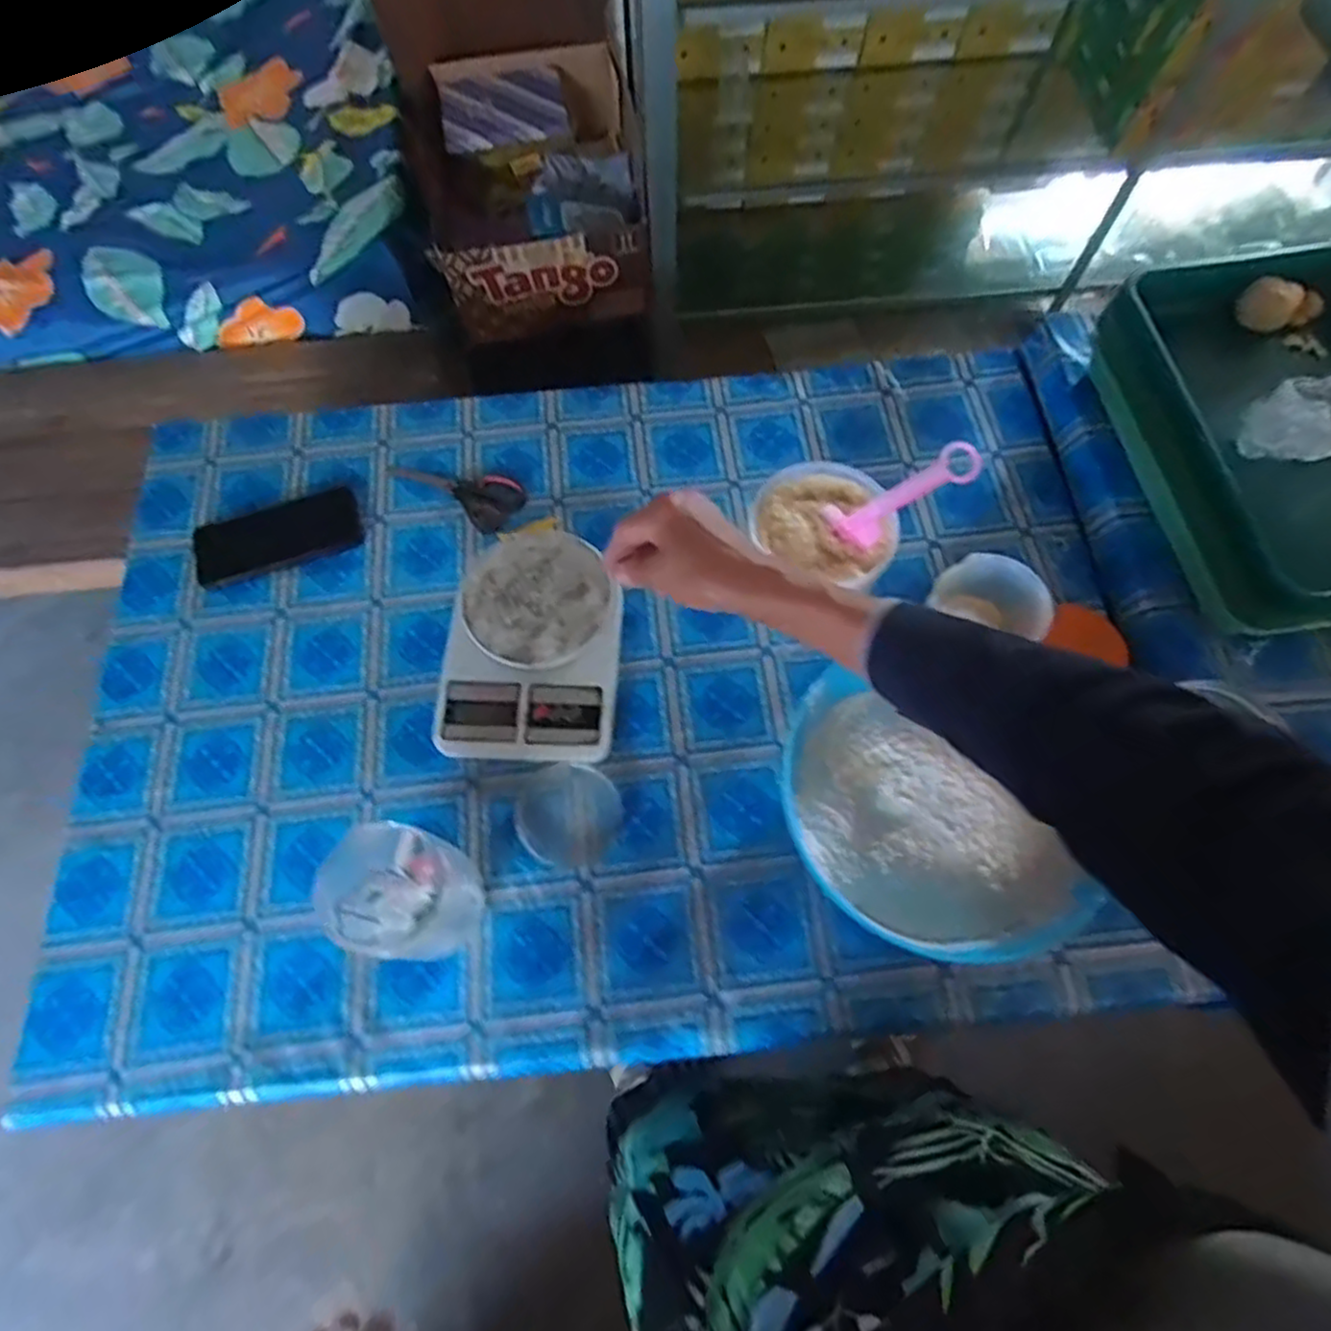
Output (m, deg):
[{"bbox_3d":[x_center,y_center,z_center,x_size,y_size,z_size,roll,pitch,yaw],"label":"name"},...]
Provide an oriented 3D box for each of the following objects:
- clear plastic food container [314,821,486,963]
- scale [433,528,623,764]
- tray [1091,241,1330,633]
[{"bbox_3d":[-0.199,0.179,0.556,0.095,0.121,0.087,0,69,1],"label":"clear plastic food container"},{"bbox_3d":[-0.126,-0.023,0.678,0.162,0.038,0.225,1,69,1],"label":"scale"},{"bbox_3d":[0.586,-0.202,0.643,0.273,0.089,0.364,-9,69,-2],"label":"tray"}]

